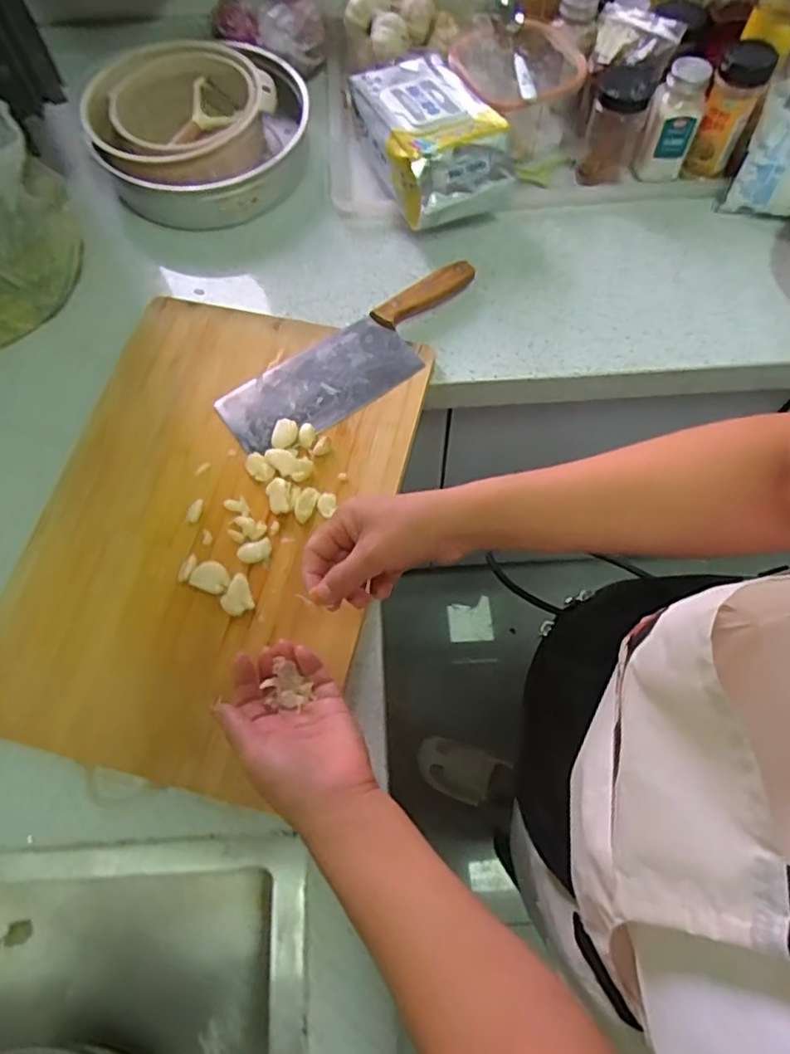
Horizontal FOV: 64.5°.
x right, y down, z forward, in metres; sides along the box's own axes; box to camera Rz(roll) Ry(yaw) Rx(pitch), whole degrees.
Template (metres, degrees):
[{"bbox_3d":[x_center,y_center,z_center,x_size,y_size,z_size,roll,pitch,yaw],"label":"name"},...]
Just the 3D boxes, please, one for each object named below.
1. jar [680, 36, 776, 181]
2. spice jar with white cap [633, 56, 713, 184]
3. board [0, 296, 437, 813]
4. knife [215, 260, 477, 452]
[{"bbox_3d":[0.369,-0.462,0.699,0.053,0.115,0.063,22,69,10],"label":"jar"},{"bbox_3d":[0.310,-0.450,0.700,0.055,0.111,0.041,17,68,8],"label":"spice jar with white cap"},{"bbox_3d":[-0.161,-0.012,0.579,0.302,0.041,0.450,12,68,6],"label":"board"},{"bbox_3d":[-0.030,-0.169,0.645,0.301,0.029,0.085,-33,70,-12],"label":"knife"}]

